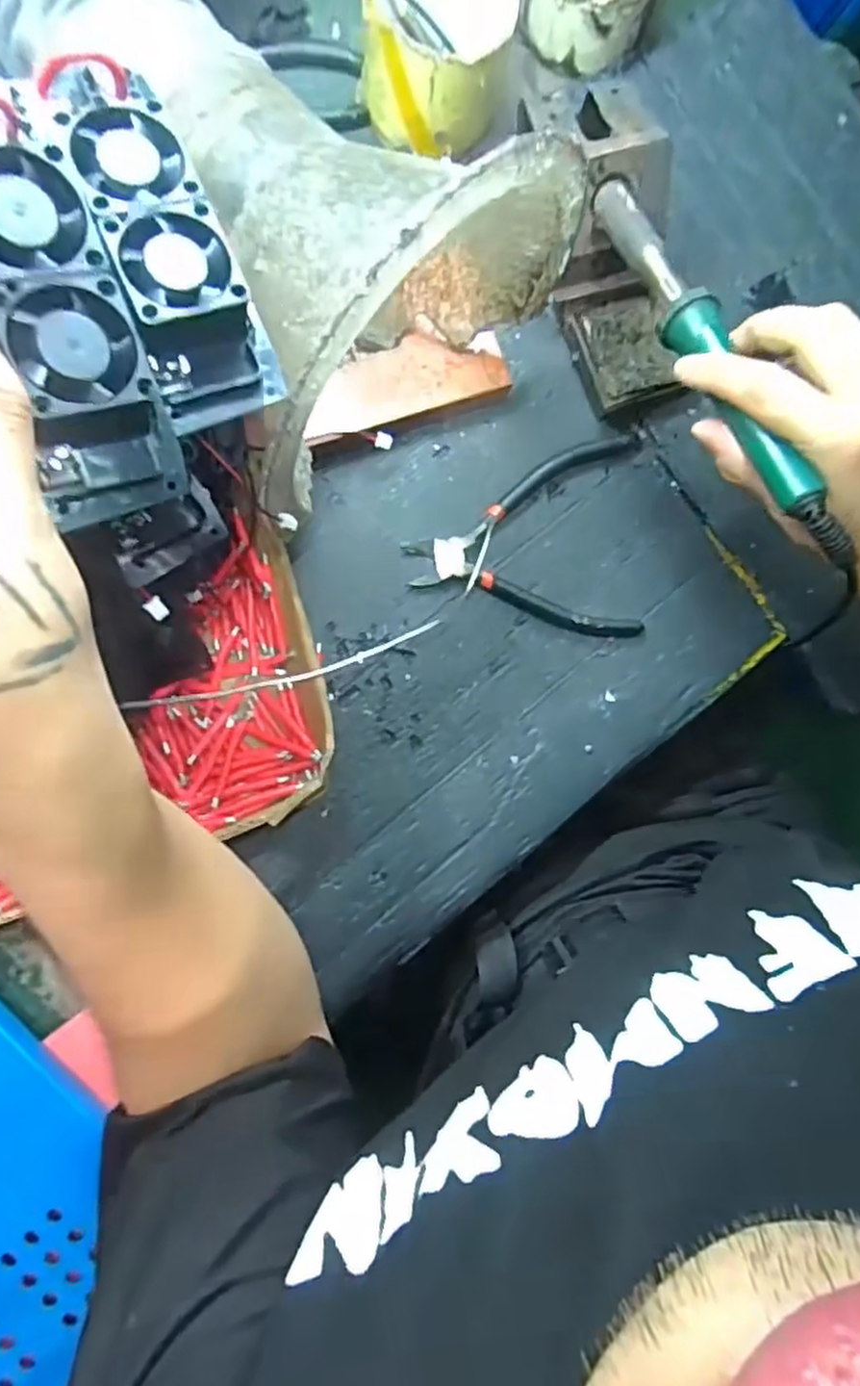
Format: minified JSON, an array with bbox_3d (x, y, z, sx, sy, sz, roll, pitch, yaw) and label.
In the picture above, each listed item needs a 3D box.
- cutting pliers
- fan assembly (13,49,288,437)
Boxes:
[{"bbox_3d":[0.062,-0.095,0.447,0.146,0.017,0.124,-3,86,-8],"label":"cutting pliers"},{"bbox_3d":[-0.099,-0.164,0.261,0.045,0.028,0.130,-26,90,-9],"label":"fan assembly"}]

